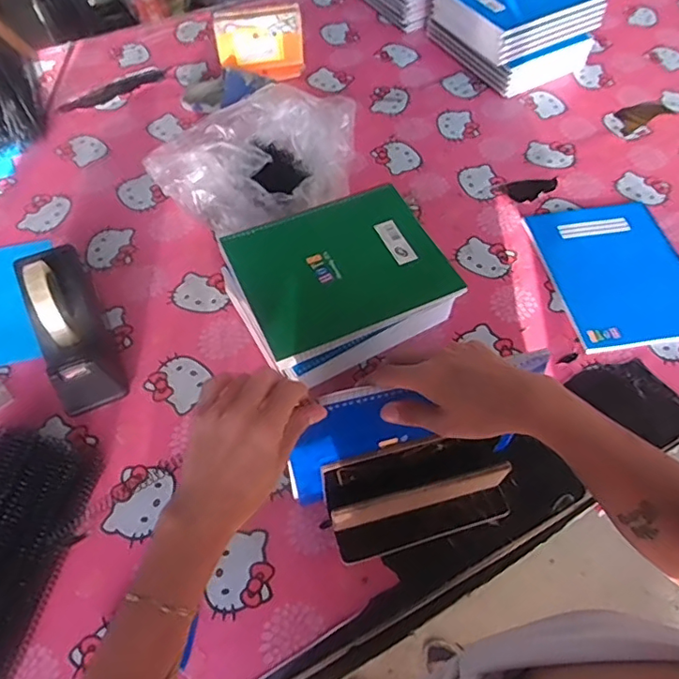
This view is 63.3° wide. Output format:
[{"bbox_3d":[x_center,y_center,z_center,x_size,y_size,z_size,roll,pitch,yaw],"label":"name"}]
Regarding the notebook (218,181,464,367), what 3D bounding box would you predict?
[{"bbox_3d":[0.001,-0.090,0.684,0.246,0.021,0.188,-22,68,-15],"label":"notebook"}]

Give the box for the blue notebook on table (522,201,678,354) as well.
[{"bbox_3d":[0.414,-0.106,0.819,0.212,0.008,0.259,-9,58,-6],"label":"blue notebook on table"}]

